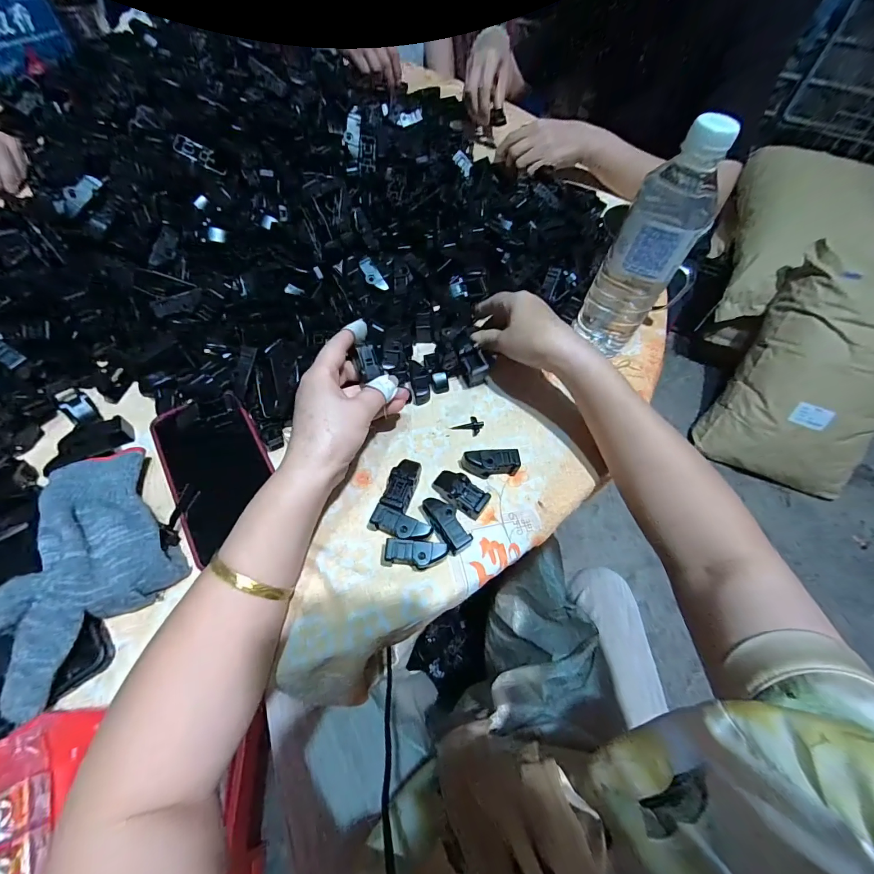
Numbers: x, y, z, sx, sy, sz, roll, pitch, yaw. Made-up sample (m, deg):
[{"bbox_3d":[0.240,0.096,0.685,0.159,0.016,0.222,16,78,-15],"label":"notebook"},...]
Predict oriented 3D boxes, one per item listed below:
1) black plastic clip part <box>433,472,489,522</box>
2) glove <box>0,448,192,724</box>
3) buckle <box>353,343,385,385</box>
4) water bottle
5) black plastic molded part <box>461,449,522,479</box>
[{"bbox_3d":[0.020,0.048,0.338,0.048,0.014,0.025,35,64,15],"label":"black plastic clip part"},{"bbox_3d":[-0.261,0.082,0.277,0.131,0.032,0.137,38,65,17],"label":"glove"},{"bbox_3d":[-0.059,-0.060,0.326,0.020,0.013,0.029,-13,86,-31],"label":"buckle"},{"bbox_3d":[0.193,-0.166,0.368,0.062,0.203,0.060,27,62,12],"label":"water bottle"},{"bbox_3d":[0.048,0.024,0.353,0.050,0.019,0.019,-4,61,-6],"label":"black plastic molded part"}]

